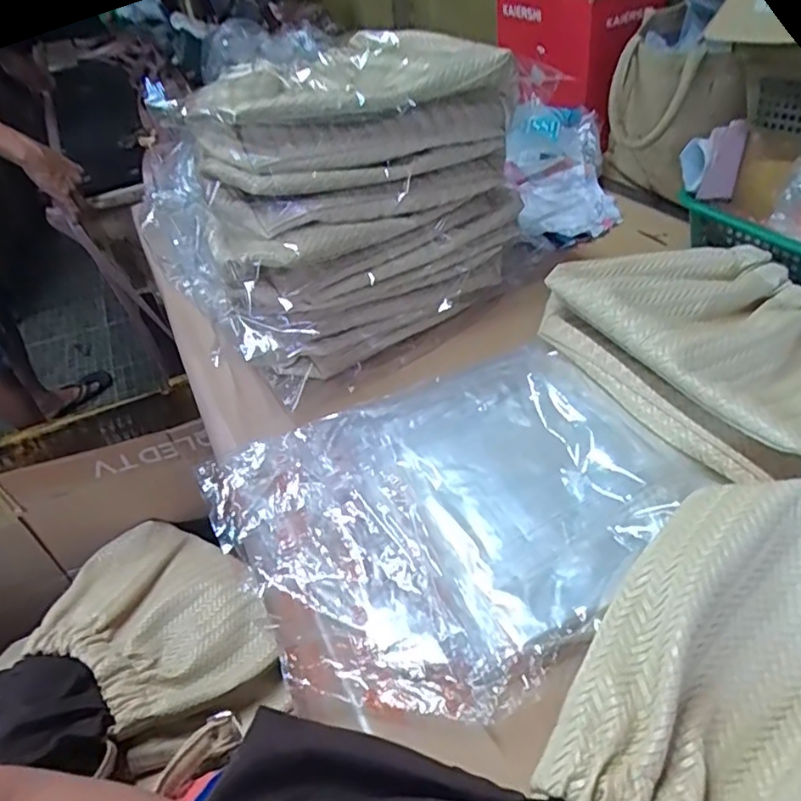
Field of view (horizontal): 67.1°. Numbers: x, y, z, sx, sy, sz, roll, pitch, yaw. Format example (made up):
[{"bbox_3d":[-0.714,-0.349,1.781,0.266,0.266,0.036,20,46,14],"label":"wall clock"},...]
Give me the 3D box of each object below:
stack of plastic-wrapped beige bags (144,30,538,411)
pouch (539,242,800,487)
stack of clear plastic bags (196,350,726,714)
[{"bbox_3d":[-0.066,-0.226,0.639,0.346,0.214,0.296,-29,46,-23],"label":"stack of plastic-wrapped beige bags"},{"bbox_3d":[0.286,-0.052,0.516,0.224,0.070,0.315,-21,43,-16],"label":"pouch"},{"bbox_3d":[0.045,0.069,0.458,0.333,0.028,0.262,-27,45,-22],"label":"stack of clear plastic bags"}]

